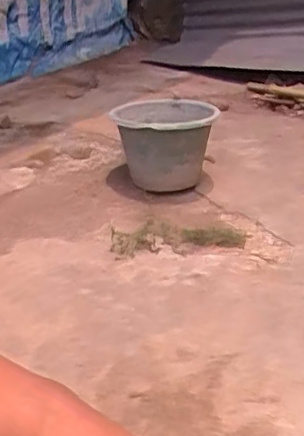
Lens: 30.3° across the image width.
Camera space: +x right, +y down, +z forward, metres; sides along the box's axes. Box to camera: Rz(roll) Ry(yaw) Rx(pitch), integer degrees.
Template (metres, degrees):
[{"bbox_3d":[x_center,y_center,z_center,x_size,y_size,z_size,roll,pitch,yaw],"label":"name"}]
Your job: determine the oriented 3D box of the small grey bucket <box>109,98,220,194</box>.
[{"bbox_3d":[0.029,-0.207,1.513,0.260,0.198,0.233,9,29,7],"label":"small grey bucket"}]

